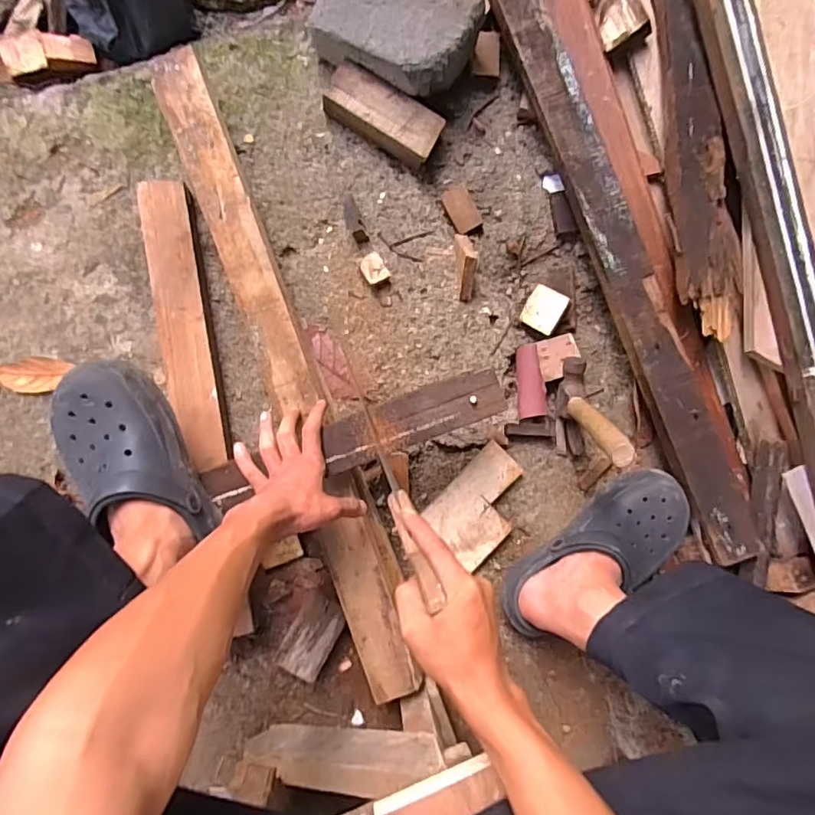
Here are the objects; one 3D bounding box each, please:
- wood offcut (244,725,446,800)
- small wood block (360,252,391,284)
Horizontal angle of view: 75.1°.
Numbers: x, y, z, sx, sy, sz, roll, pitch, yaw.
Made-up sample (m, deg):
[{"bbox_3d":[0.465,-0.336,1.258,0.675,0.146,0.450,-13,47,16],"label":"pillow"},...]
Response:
[{"bbox_3d":[-0.078,0.380,0.578,0.287,0.065,0.030,-21,86,35],"label":"wood offcut"},{"bbox_3d":[-0.045,-0.184,0.705,0.030,0.021,0.039,-31,89,-7],"label":"small wood block"}]

